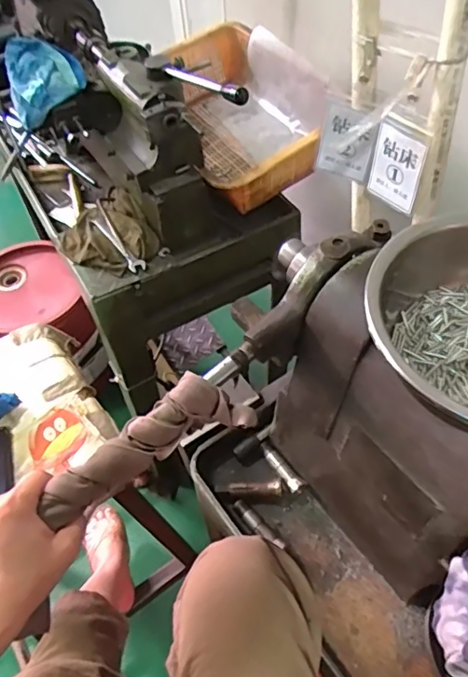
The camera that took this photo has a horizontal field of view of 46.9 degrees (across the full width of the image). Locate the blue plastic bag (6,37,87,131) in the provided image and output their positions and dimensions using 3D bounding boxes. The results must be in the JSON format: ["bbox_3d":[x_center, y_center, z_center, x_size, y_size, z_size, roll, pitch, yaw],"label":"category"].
[{"bbox_3d":[-0.280,-0.392,0.803,0.105,0.083,0.118,-15,53,-7],"label":"blue plastic bag"}]

